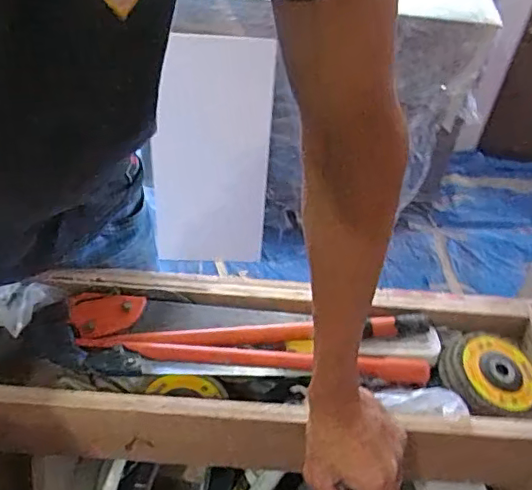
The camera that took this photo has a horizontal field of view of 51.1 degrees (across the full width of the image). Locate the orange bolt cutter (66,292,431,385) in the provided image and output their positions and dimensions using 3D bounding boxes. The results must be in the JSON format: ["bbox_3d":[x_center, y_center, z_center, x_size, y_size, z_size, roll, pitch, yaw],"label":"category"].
[{"bbox_3d":[-0.022,0.100,0.606,0.380,0.032,0.072,4,45,-1],"label":"orange bolt cutter"}]

